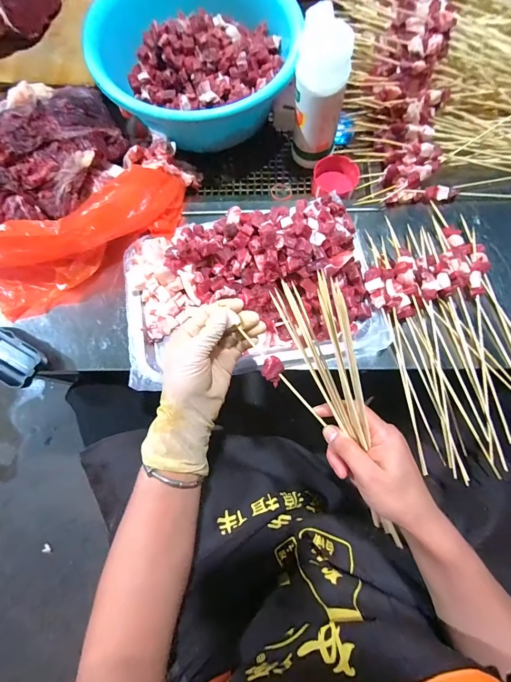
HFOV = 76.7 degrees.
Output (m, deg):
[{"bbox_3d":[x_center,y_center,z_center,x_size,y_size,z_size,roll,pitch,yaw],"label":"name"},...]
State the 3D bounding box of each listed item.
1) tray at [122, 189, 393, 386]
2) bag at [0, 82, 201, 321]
[{"bbox_3d":[-0.010,-0.073,0.391,0.309,0.053,0.210,-12,76,-1],"label":"tray"},{"bbox_3d":[-0.251,-0.194,0.420,0.318,0.110,0.200,-33,77,-6],"label":"bag"}]

